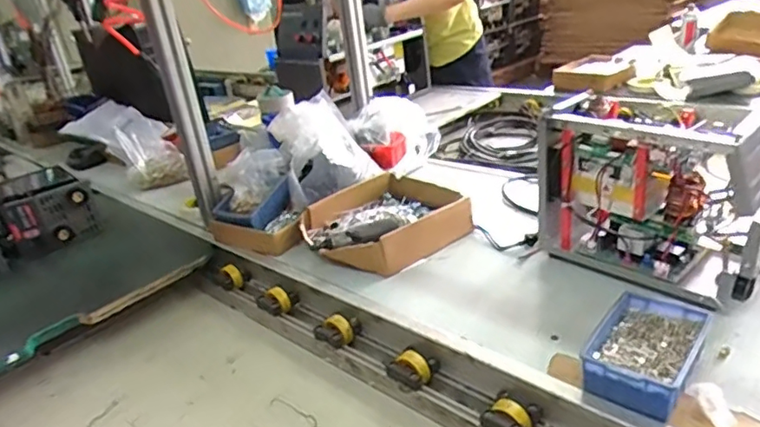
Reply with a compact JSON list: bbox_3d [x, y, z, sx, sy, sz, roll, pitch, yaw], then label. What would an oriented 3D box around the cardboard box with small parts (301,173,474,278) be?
[{"bbox_3d":[0.014,0.010,1.002,0.287,0.060,0.236,-25,30,-32],"label":"cardboard box with small parts"}]

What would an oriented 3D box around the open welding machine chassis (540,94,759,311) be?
[{"bbox_3d":[0.377,-0.021,0.763,0.132,0.225,0.300,-27,32,-36],"label":"open welding machine chassis"}]

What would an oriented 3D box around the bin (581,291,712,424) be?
[{"bbox_3d":[0.297,0.154,0.624,0.099,0.051,0.148,13,32,37],"label":"bin"}]

